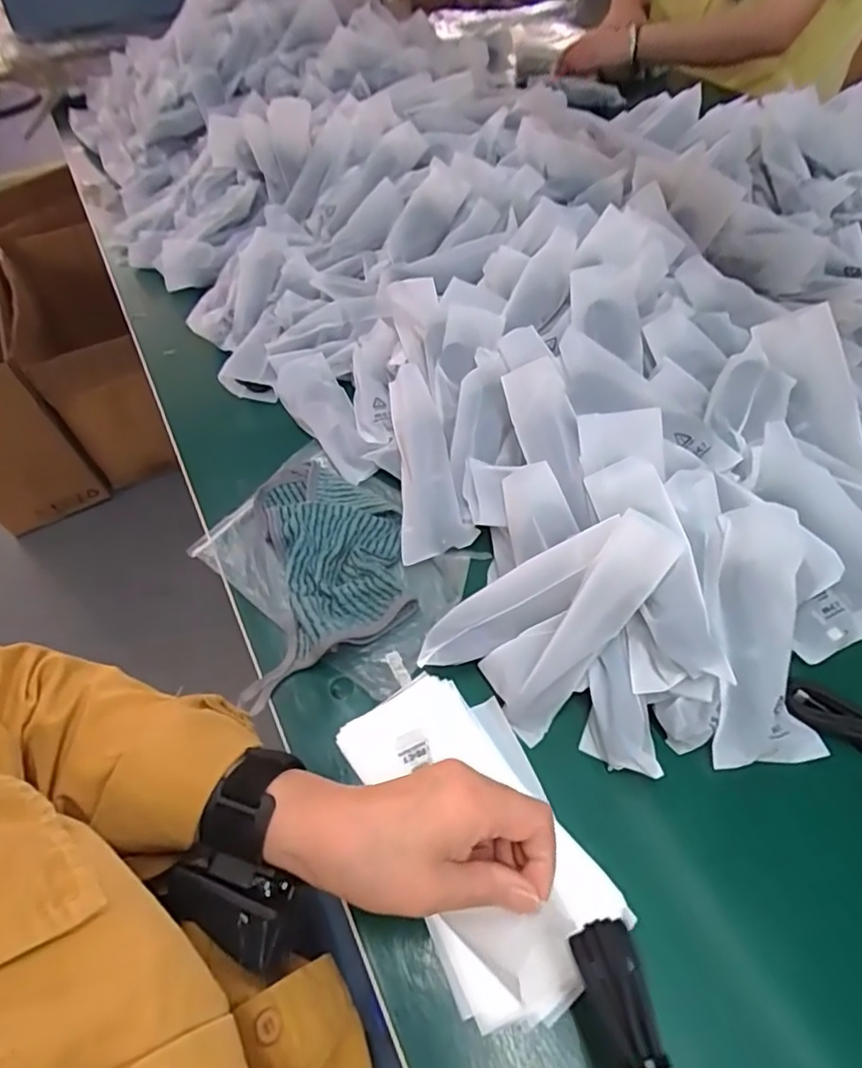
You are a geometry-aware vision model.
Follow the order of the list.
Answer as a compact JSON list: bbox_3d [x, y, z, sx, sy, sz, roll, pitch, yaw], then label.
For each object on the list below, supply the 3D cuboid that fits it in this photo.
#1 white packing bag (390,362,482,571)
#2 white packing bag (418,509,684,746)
[{"bbox_3d":[-0.005,-0.060,0.480,0.052,0.017,0.164,-9,73,-3],"label":"white packing bag"},{"bbox_3d":[0.070,0.043,0.372,0.087,0.030,0.148,41,104,28],"label":"white packing bag"}]

